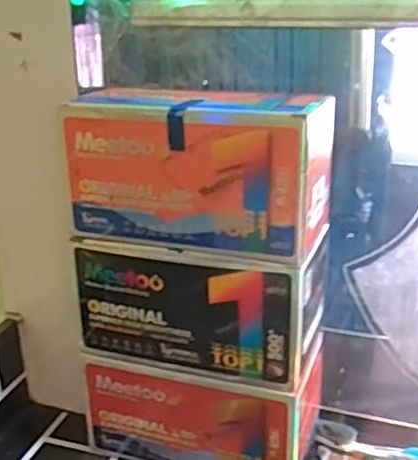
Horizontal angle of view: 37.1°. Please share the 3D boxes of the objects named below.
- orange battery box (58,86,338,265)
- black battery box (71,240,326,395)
[{"bbox_3d":[0.000,-0.049,0.449,0.181,0.098,0.095,7,24,19],"label":"orange battery box"},{"bbox_3d":[-0.008,0.050,0.471,0.178,0.089,0.076,5,24,14],"label":"black battery box"}]

